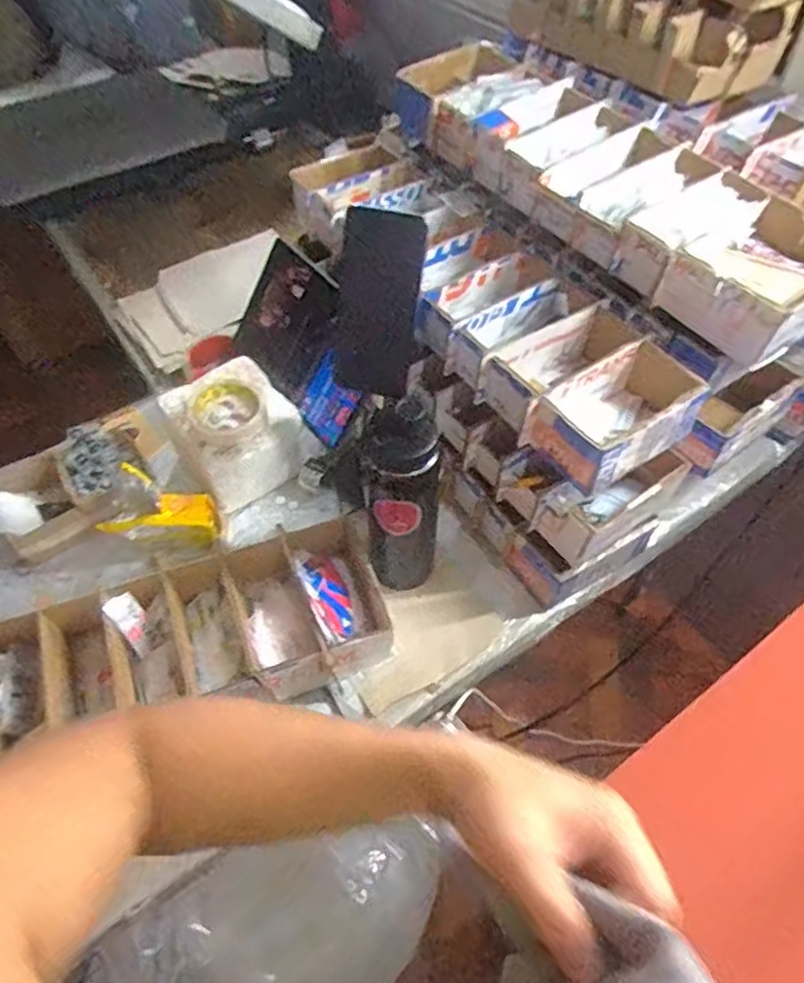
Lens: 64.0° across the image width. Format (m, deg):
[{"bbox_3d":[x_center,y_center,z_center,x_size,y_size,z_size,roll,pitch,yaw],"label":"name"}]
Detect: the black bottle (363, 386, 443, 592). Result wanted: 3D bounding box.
[{"bbox_3d":[0.001,0.017,0.670,0.063,0.276,0.066,20,56,14],"label":"black bottle"}]

